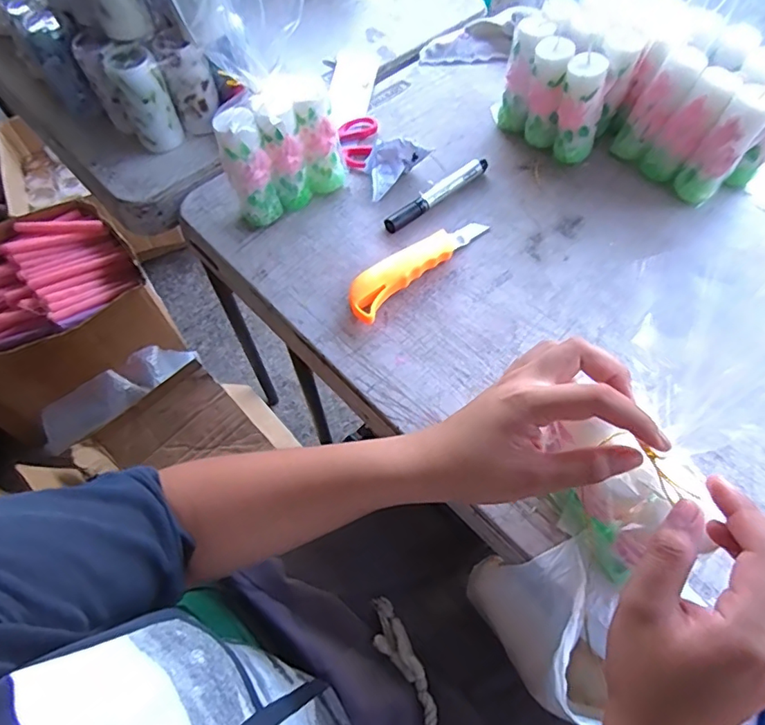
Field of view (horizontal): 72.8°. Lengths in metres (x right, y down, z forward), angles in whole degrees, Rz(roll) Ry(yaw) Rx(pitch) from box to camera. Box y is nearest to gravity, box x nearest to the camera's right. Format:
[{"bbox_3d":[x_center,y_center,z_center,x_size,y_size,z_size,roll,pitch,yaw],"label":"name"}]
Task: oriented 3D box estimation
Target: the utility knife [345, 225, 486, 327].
[{"bbox_3d":[0.033,-0.099,0.498,0.037,0.023,0.172,40,67,21],"label":"utility knife"}]

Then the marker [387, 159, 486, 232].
[{"bbox_3d":[0.058,-0.176,0.543,0.137,0.015,0.019,-37,66,-20],"label":"marker"}]

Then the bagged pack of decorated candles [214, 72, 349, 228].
[{"bbox_3d":[-0.097,-0.204,0.508,0.120,0.114,0.043,-33,65,-18],"label":"bagged pack of decorated candles"}]

